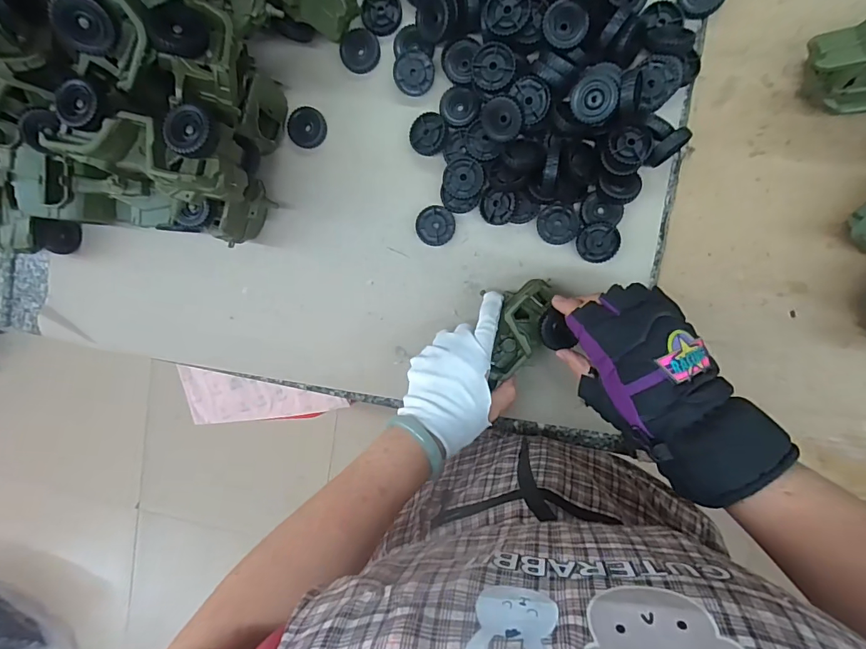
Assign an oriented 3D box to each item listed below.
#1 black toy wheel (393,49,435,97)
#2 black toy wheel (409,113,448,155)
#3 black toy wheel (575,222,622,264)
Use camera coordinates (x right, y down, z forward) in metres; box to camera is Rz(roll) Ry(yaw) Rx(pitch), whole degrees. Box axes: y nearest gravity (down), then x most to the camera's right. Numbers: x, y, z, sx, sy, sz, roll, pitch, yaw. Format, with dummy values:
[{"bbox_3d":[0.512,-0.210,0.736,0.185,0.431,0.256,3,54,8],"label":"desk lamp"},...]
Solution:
[{"bbox_3d":[-0.021,-0.276,0.485,0.043,0.009,0.043,2,118,3],"label":"black toy wheel"},{"bbox_3d":[-0.005,-0.210,0.486,0.044,0.010,0.044,2,95,20],"label":"black toy wheel"},{"bbox_3d":[0.178,-0.088,0.476,0.043,0.015,0.040,1,95,7],"label":"black toy wheel"}]

